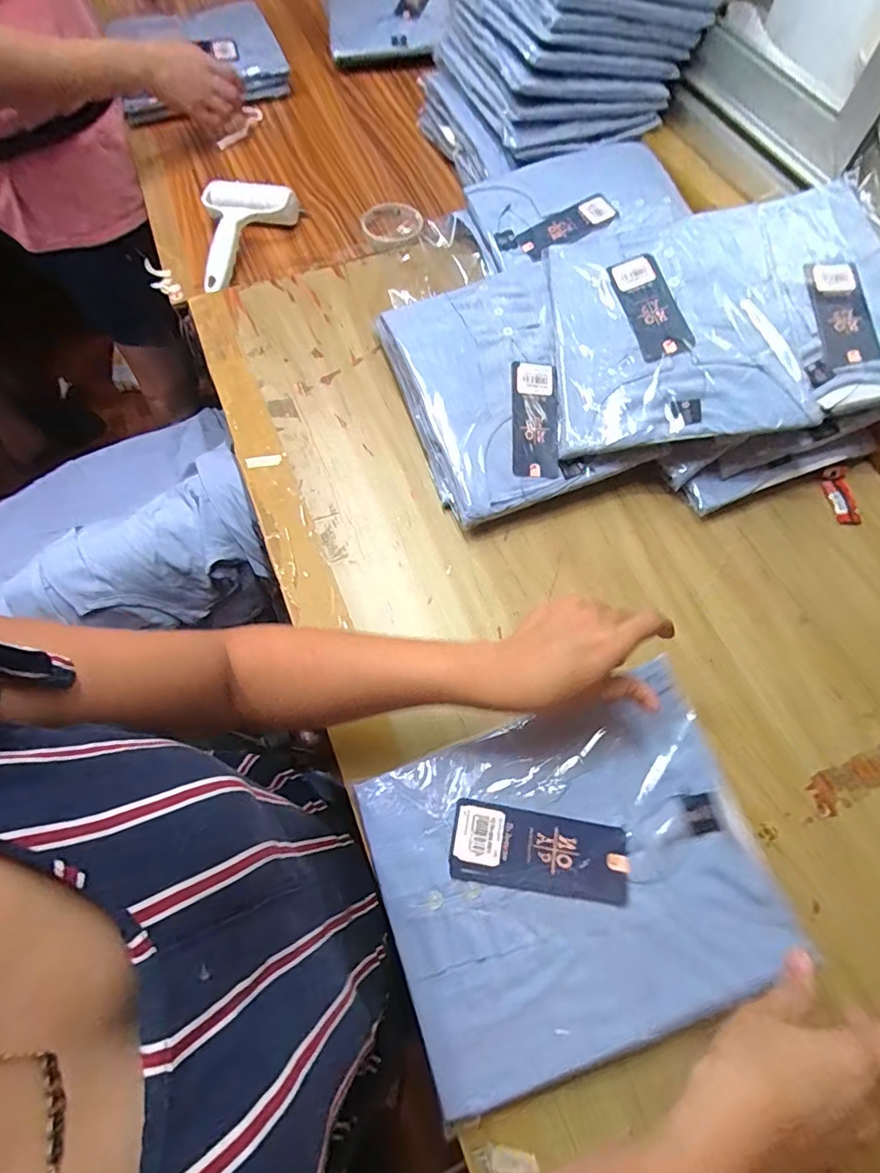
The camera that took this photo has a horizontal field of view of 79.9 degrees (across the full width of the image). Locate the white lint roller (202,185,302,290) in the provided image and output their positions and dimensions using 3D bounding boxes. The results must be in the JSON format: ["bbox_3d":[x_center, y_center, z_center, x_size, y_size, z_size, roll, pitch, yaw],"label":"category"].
[{"bbox_3d":[-0.242,-0.445,0.661,0.109,0.029,0.163,-2,66,-1],"label":"white lint roller"}]

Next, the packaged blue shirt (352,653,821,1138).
[{"bbox_3d":[0.088,0.193,0.360,0.249,0.036,0.202,-19,67,-9],"label":"packaged blue shirt"}]

